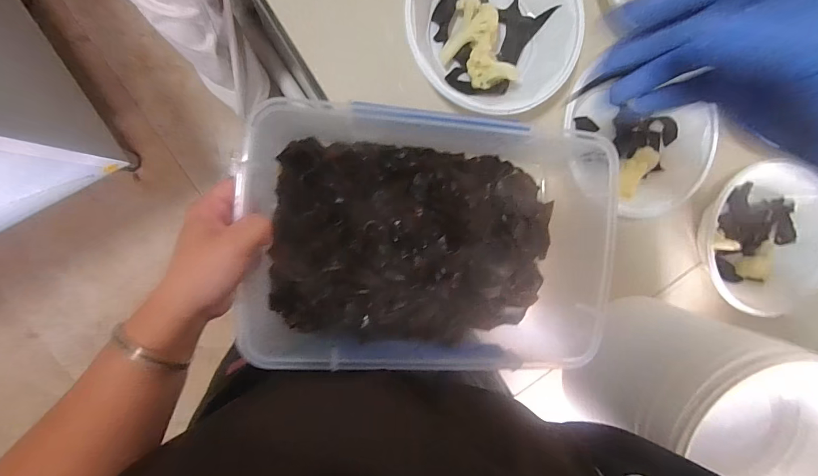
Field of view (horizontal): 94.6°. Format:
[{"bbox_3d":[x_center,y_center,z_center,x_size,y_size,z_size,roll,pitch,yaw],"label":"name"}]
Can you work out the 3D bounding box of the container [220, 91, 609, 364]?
[{"bbox_3d":[0.032,0.001,0.349,0.336,0.097,0.222,3,94,-8],"label":"container"}]

